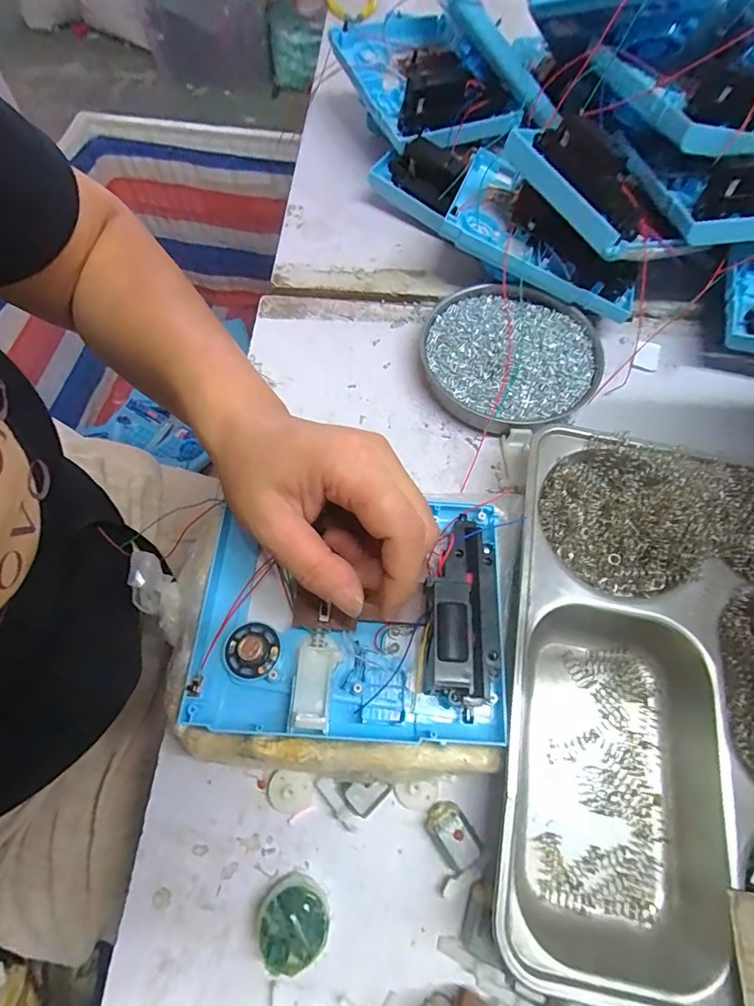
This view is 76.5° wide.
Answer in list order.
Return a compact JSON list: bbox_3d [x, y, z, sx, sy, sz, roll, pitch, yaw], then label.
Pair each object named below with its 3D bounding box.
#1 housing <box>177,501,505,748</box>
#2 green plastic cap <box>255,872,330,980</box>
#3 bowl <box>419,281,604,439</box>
[{"bbox_3d":[-0.014,0.056,0.255,0.164,0.041,0.132,4,64,0],"label":"housing"},{"bbox_3d":[-0.041,0.202,0.230,0.034,0.018,0.034,0,65,0],"label":"green plastic cap"},{"bbox_3d":[0.102,-0.114,0.376,0.132,0.025,0.127,0,65,0],"label":"bowl"}]

